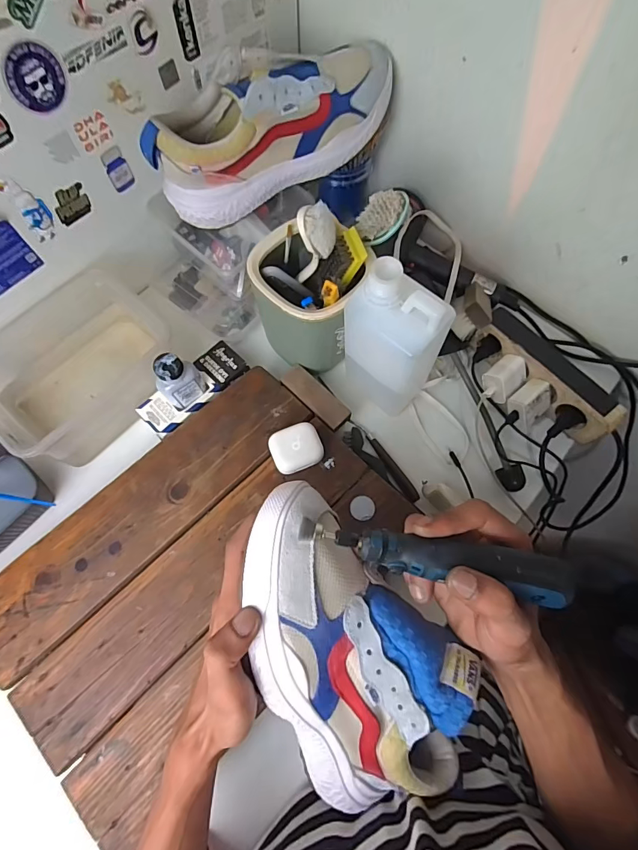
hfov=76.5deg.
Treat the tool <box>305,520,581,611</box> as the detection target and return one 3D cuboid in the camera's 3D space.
[{"bbox_3d":[0.073,0.087,0.263,0.169,0.033,0.027,10,71,3],"label":"tool"}]

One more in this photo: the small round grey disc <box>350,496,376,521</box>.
[{"bbox_3d":[0.049,0.092,0.449,0.027,0.006,0.026,0,70,0],"label":"small round grey disc"}]

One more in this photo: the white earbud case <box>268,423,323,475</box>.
[{"bbox_3d":[-0.025,0.029,0.457,0.055,0.030,0.049,-21,72,-8],"label":"white earbud case"}]

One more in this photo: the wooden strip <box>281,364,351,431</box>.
[{"bbox_3d":[-0.004,-0.035,0.495,0.033,0.006,0.096,-43,76,-14],"label":"wooden strip"}]

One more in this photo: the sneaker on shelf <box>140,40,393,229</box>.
[{"bbox_3d":[-0.047,-0.335,0.457,0.291,0.092,0.099,-28,73,-10],"label":"sneaker on shelf"}]

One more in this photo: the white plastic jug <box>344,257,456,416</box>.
[{"bbox_3d":[0.077,-0.083,0.435,0.087,0.207,0.063,39,75,12],"label":"white plastic jug"}]

